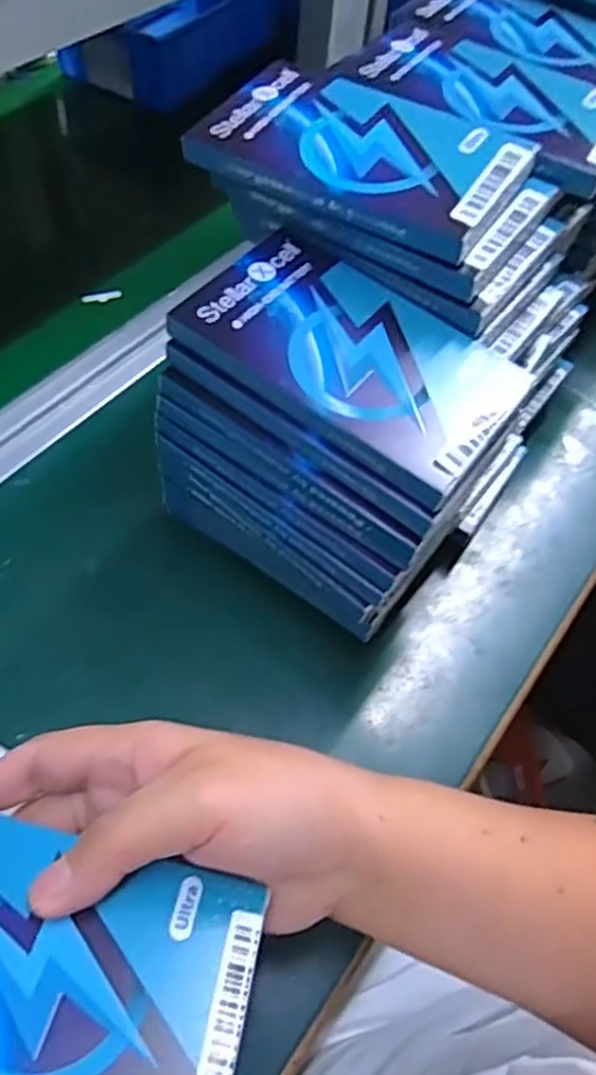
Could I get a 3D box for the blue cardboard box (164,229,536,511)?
[{"bbox_3d":[0.021,-0.073,0.301,0.130,0.018,0.079,32,60,15],"label":"blue cardboard box"}]

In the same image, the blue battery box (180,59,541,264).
[{"bbox_3d":[0.029,-0.169,0.322,0.129,0.020,0.083,29,59,14],"label":"blue battery box"}]

